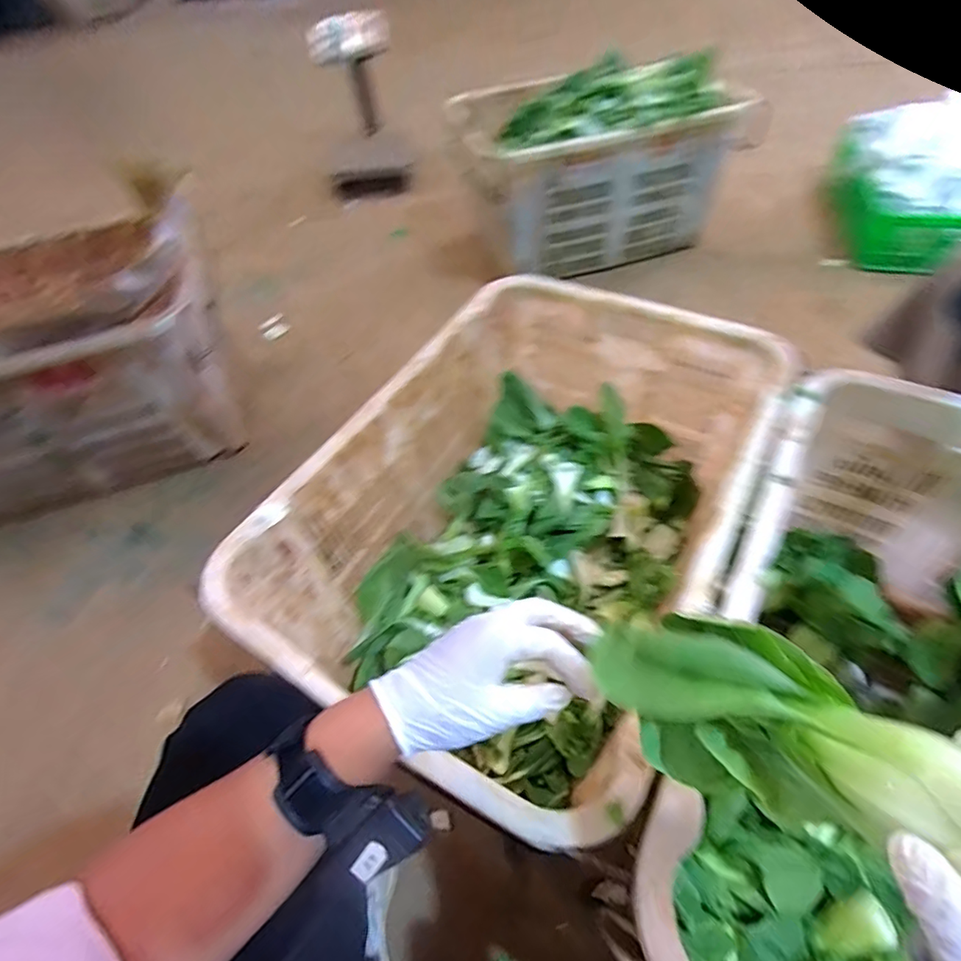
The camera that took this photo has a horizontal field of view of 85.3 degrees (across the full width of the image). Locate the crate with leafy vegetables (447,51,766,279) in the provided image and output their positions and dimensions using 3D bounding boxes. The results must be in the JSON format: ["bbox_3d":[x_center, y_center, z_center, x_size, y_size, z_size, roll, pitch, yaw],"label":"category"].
[{"bbox_3d":[0.283,-0.843,1.391,0.650,0.351,0.432,-10,51,-3],"label":"crate with leafy vegetables"}]

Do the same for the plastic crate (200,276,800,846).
[{"bbox_3d":[0.074,0.065,0.727,0.457,0.318,0.655,24,57,22],"label":"plastic crate"}]

